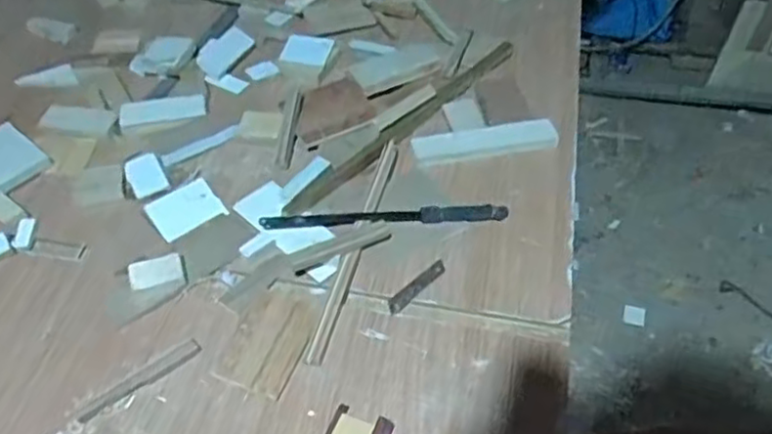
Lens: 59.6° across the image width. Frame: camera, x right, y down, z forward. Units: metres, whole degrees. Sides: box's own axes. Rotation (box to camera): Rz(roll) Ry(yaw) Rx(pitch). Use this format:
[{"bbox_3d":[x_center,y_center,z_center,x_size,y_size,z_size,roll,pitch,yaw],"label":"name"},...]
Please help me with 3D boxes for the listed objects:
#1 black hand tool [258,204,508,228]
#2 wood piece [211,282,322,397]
[{"bbox_3d":[-0.001,0.001,0.850,0.306,0.019,0.022,-2,51,-4],"label":"black hand tool"},{"bbox_3d":[-0.127,0.130,0.751,0.080,0.006,0.133,17,52,11],"label":"wood piece"}]

